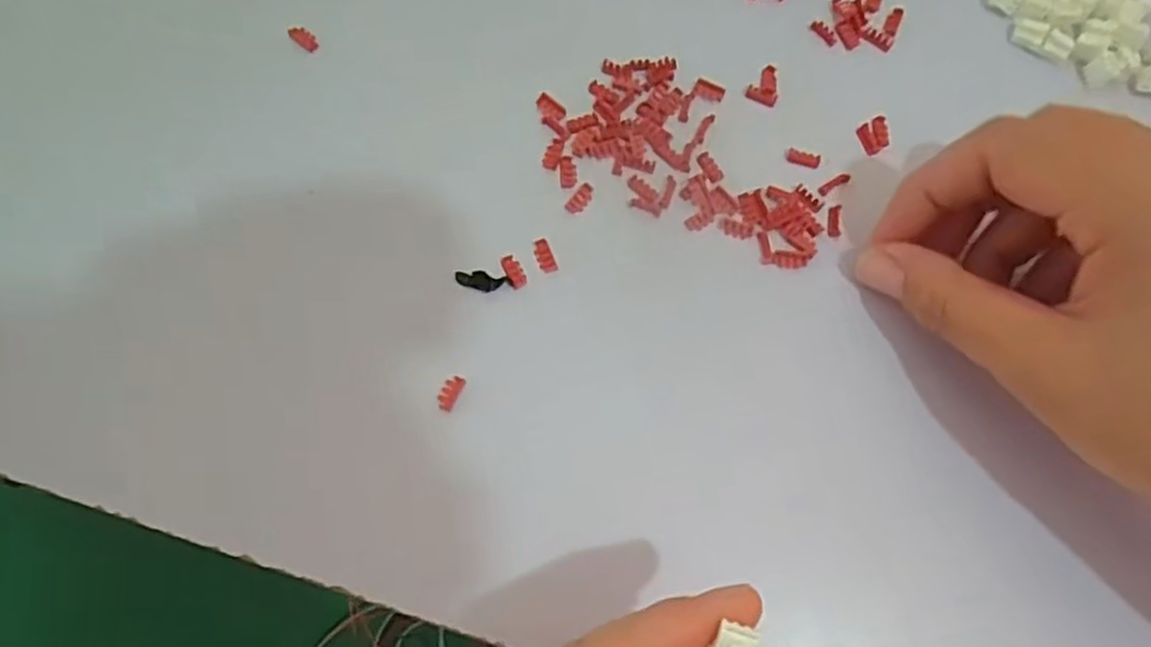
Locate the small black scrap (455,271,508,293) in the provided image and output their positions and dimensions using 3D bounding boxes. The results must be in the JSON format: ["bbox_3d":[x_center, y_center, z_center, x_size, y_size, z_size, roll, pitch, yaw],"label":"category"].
[{"bbox_3d":[-0.030,-0.014,0.237,0.015,0.004,0.006,11,73,1],"label":"small black scrap"}]

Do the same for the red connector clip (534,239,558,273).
[{"bbox_3d":[-0.010,-0.021,0.243,0.006,0.004,0.011,-20,84,-8],"label":"red connector clip"}]

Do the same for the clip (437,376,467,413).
[{"bbox_3d":[-0.037,0.020,0.227,0.005,0.004,0.011,26,74,6],"label":"clip"}]

